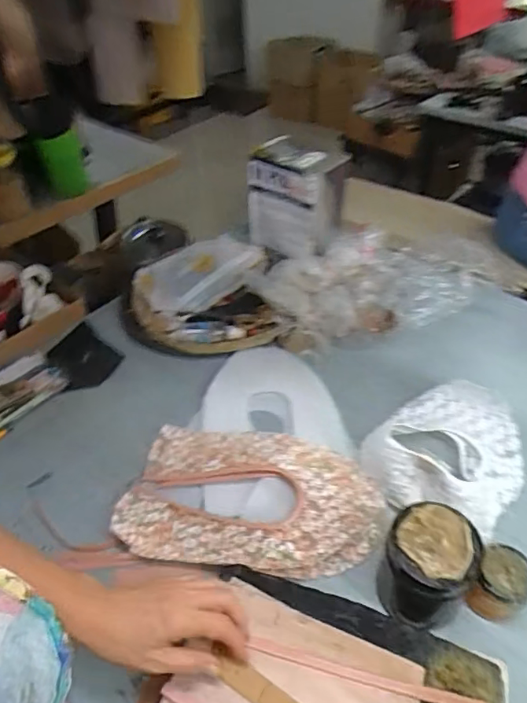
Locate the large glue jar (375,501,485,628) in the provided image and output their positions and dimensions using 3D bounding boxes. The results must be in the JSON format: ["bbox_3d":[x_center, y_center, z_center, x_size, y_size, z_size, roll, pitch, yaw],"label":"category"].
[{"bbox_3d":[0.171,0.226,0.553,0.086,0.118,0.087,0,43,0],"label":"large glue jar"}]

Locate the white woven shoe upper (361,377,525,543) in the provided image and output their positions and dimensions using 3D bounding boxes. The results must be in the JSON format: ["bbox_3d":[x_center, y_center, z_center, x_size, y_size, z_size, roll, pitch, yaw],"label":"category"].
[{"bbox_3d":[0.240,0.119,0.678,0.183,0.089,0.196,28,51,27],"label":"white woven shoe upper"}]

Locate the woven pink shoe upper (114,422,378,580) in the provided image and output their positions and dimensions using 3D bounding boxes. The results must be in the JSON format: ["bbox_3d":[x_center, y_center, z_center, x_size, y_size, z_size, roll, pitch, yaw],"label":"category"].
[{"bbox_3d":[-0.014,0.190,0.670,0.310,0.043,0.187,7,44,8],"label":"woven pink shoe upper"}]

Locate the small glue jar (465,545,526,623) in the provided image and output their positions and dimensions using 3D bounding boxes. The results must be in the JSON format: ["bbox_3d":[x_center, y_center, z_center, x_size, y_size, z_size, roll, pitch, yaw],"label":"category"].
[{"bbox_3d":[0.255,0.249,0.565,0.055,0.068,0.057,0,43,0],"label":"small glue jar"}]

